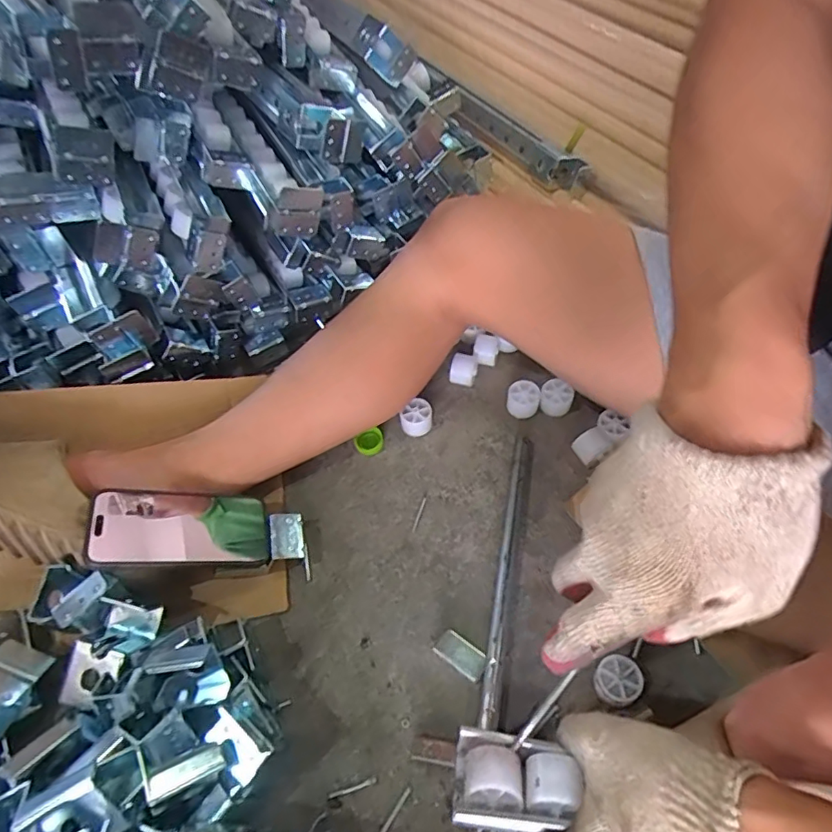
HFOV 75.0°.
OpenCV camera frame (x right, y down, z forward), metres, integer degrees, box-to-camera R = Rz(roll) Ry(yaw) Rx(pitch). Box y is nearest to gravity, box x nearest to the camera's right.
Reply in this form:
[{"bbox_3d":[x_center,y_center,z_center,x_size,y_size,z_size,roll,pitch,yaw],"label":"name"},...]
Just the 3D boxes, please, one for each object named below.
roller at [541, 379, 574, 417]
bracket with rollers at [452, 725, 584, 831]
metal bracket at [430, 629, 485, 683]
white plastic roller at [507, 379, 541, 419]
[{"bbox_3d":[0.155,-0.019,0.600,0.034,0.025,0.034,-2,56,3],"label":"roller"},{"bbox_3d":[0.058,0.217,0.324,0.066,0.032,0.047,4,57,7],"label":"bracket with rollers"},{"bbox_3d":[0.038,0.205,0.469,0.045,0.009,0.024,30,64,22],"label":"metal bracket"},{"bbox_3d":[0.118,-0.018,0.598,0.033,0.026,0.033,-2,56,3],"label":"white plastic roller"}]

